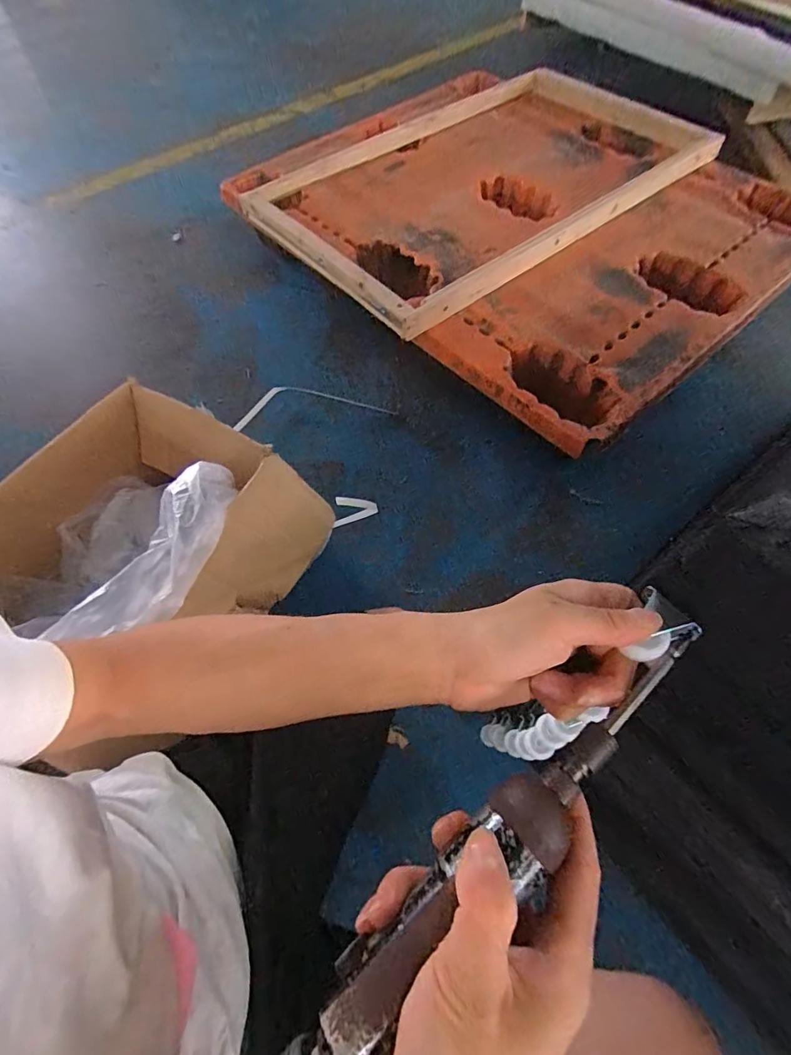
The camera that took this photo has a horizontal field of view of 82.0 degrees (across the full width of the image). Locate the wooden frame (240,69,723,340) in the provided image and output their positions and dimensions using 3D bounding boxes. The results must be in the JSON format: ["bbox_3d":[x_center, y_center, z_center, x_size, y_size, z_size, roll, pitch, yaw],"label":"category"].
[{"bbox_3d":[0.238,-0.893,1.136,1.094,0.054,0.671,-34,66,-15],"label":"wooden frame"}]

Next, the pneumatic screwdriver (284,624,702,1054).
[{"bbox_3d":[0.039,0.163,0.210,0.333,0.031,0.036,-39,68,-15],"label":"pneumatic screwdriver"}]

